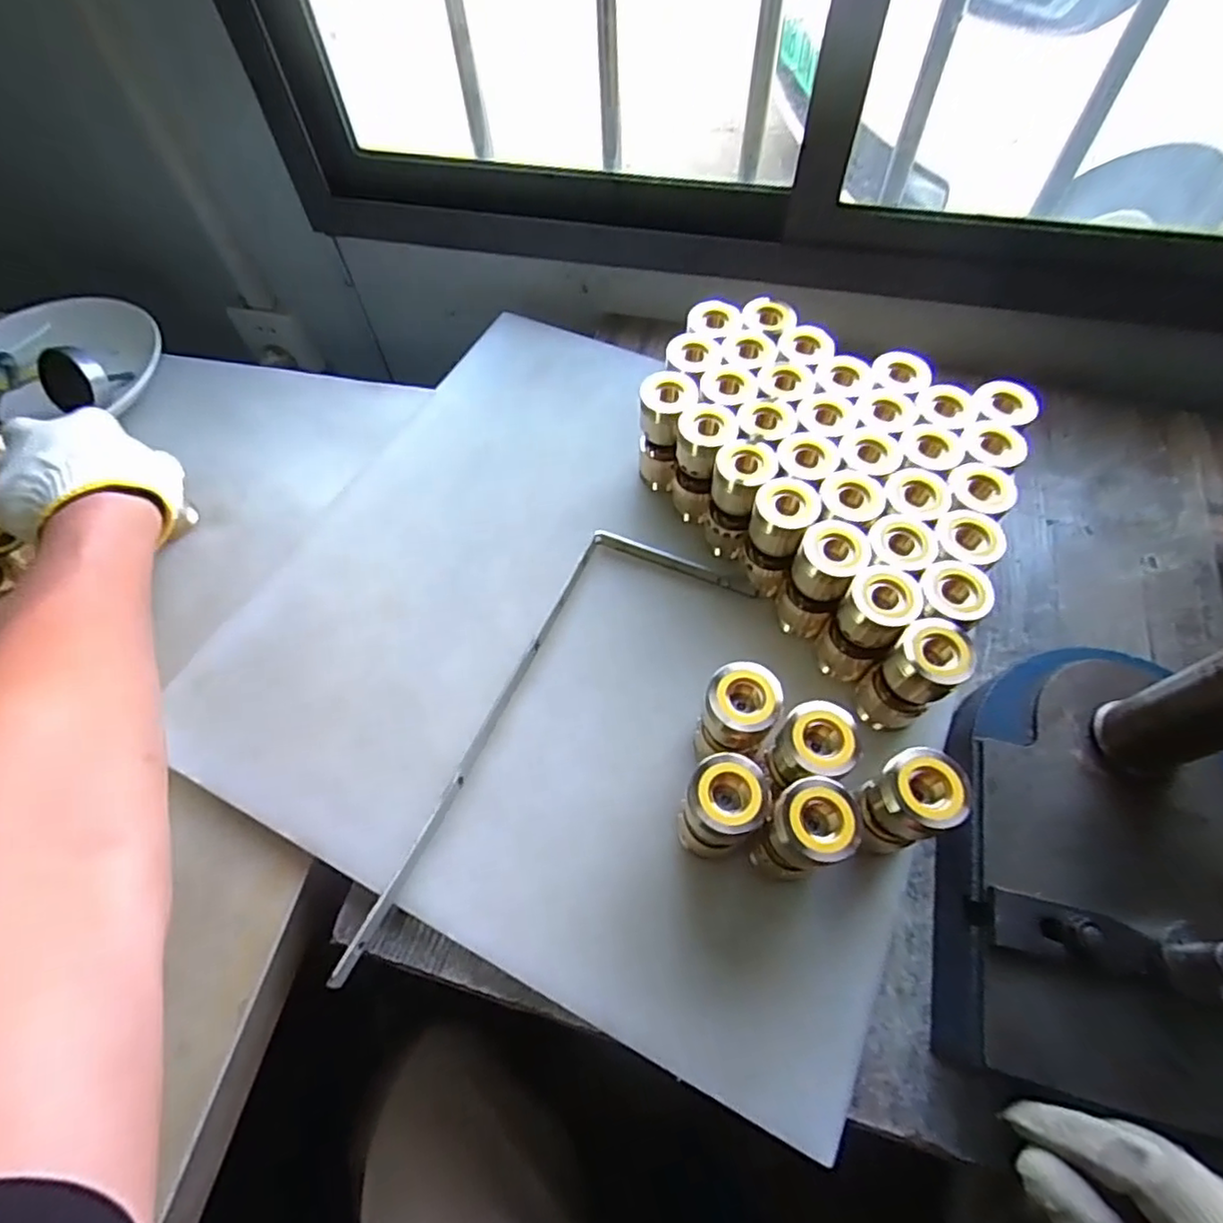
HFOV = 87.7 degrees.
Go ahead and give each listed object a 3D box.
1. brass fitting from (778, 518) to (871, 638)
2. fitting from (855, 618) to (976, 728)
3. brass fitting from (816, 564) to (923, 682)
[{"bbox_3d":[0.140,-0.019,0.433,0.039,0.096,0.037,30,66,16],"label":"brass fitting"},{"bbox_3d":[0.186,0.044,0.400,0.036,0.097,0.039,-38,67,-17],"label":"fitting"},{"bbox_3d":[0.165,0.010,0.418,0.039,0.095,0.041,0,62,1],"label":"brass fitting"}]

